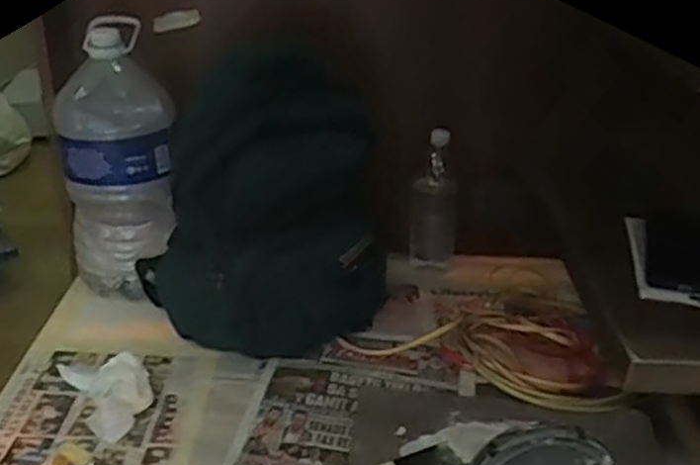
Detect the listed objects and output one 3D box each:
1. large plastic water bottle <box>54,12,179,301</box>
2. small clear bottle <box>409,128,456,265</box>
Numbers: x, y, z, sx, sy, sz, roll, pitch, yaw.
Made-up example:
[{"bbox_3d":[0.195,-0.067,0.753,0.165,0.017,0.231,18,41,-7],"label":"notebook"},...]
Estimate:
[{"bbox_3d":[-0.361,-0.096,1.164,0.163,0.395,0.149,-8,29,-19],"label":"large plastic water bottle"},{"bbox_3d":[0.151,-0.058,1.309,0.078,0.242,0.066,4,27,3],"label":"small clear bottle"}]

